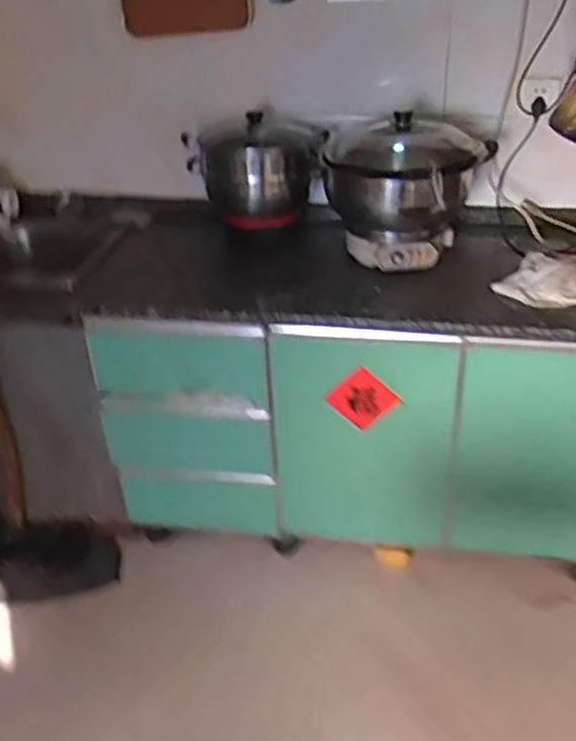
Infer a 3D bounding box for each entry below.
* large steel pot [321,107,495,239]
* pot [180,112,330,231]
[{"bbox_3d":[0.249,-0.430,1.604,0.368,0.205,0.333,5,35,10],"label":"large steel pot"},{"bbox_3d":[-0.065,-0.473,1.743,0.316,0.226,0.215,11,36,18],"label":"pot"}]

